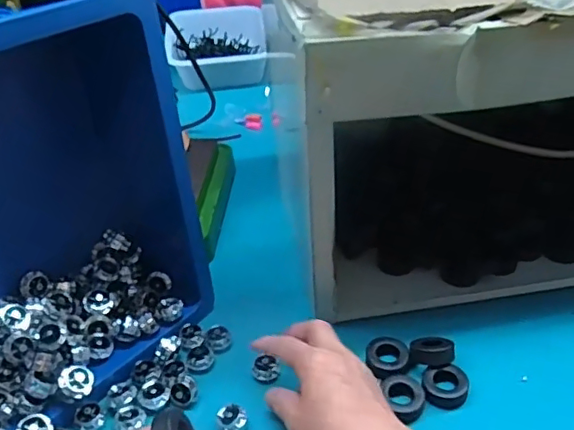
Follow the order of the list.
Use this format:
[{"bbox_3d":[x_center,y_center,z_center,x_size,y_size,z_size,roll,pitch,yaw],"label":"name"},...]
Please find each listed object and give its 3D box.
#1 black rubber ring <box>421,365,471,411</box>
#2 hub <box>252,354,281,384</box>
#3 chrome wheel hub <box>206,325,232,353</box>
[{"bbox_3d":[0.130,0.141,0.468,0.036,0.016,0.033,-2,38,2],"label":"black rubber ring"},{"bbox_3d":[-0.018,0.137,0.501,0.023,0.013,0.019,-7,38,-4],"label":"hub"},{"bbox_3d":[-0.061,0.112,0.514,0.022,0.014,0.022,-2,38,2],"label":"chrome wheel hub"}]

